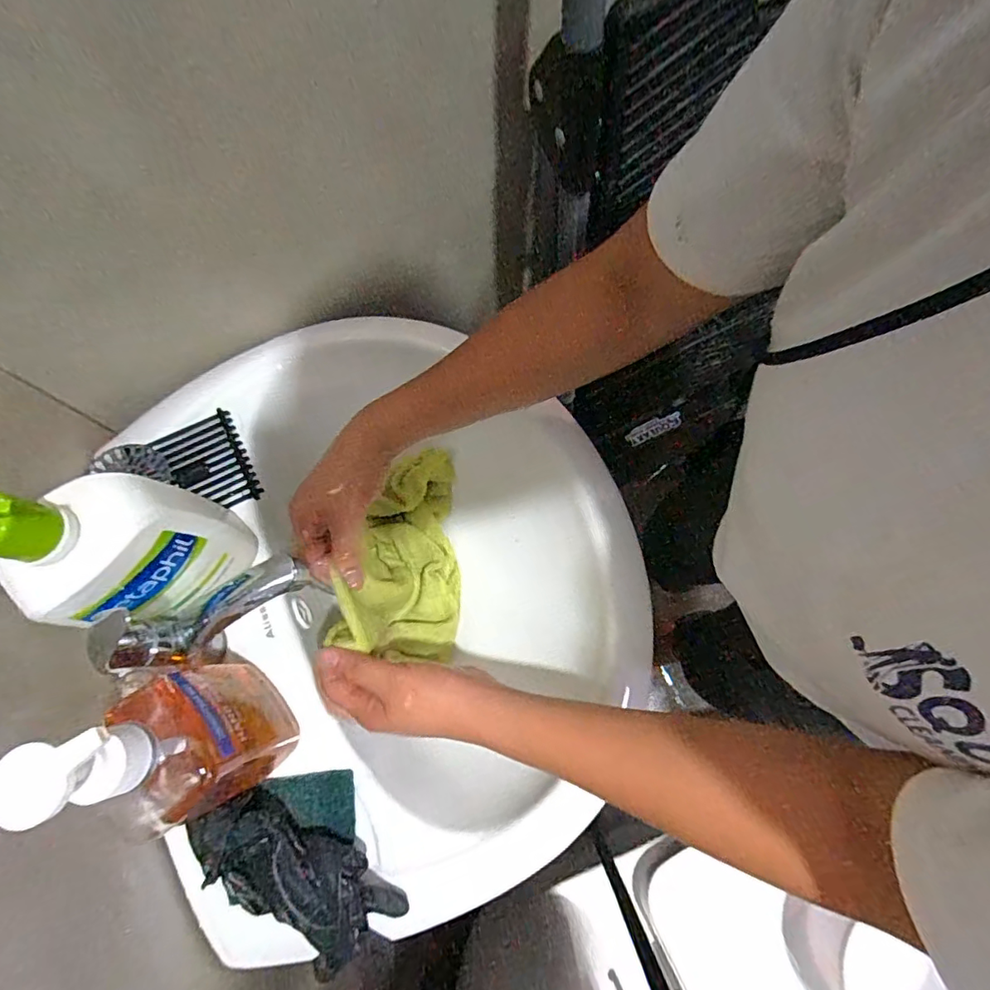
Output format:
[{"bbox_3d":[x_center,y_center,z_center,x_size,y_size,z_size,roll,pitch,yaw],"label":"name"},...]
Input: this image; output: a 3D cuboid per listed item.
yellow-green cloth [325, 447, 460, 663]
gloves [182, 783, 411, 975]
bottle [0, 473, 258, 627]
[{"bbox_3d":[-0.079,0.044,0.453,0.078,0.132,0.182,-3,73,1],"label":"yellow-green cloth"},{"bbox_3d":[-0.131,0.247,0.342,0.138,0.034,0.054,28,76,10],"label":"gloves"},{"bbox_3d":[-0.228,0.032,0.319,0.051,0.199,0.089,41,78,12],"label":"bottle"}]

